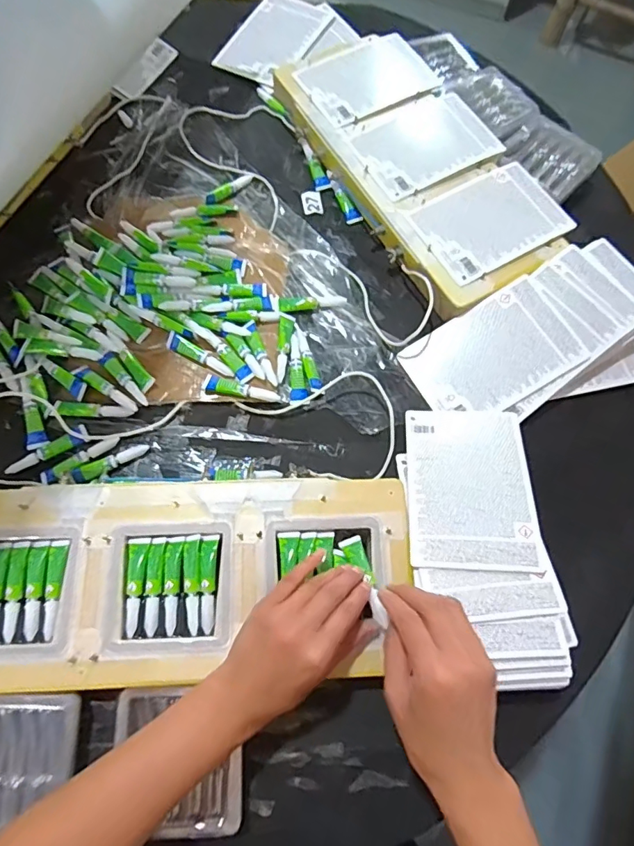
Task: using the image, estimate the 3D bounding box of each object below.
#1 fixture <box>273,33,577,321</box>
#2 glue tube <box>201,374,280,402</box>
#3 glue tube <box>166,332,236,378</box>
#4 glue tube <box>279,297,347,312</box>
[{"bbox_3d":[0.126,-0.335,0.611,0.197,0.028,0.416,-27,72,-11],"label":"fixture"},{"bbox_3d":[-0.080,-0.034,0.520,0.079,0.010,0.018,14,69,4],"label":"glue tube"},{"bbox_3d":[-0.126,-0.073,0.528,0.079,0.014,0.017,27,71,9],"label":"glue tube"},{"bbox_3d":[-0.005,-0.138,0.562,0.076,0.008,0.016,-9,69,-5],"label":"glue tube"}]

